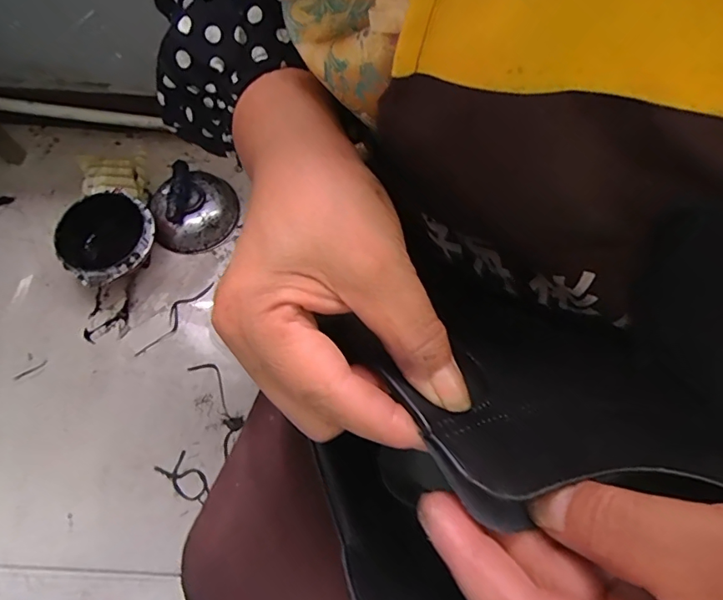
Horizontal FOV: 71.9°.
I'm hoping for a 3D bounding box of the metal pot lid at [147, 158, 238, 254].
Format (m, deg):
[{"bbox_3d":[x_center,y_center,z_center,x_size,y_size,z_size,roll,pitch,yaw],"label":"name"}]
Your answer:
[{"bbox_3d":[-0.266,-0.145,0.792,0.128,0.070,0.118,0,68,-1],"label":"metal pot lid"}]

